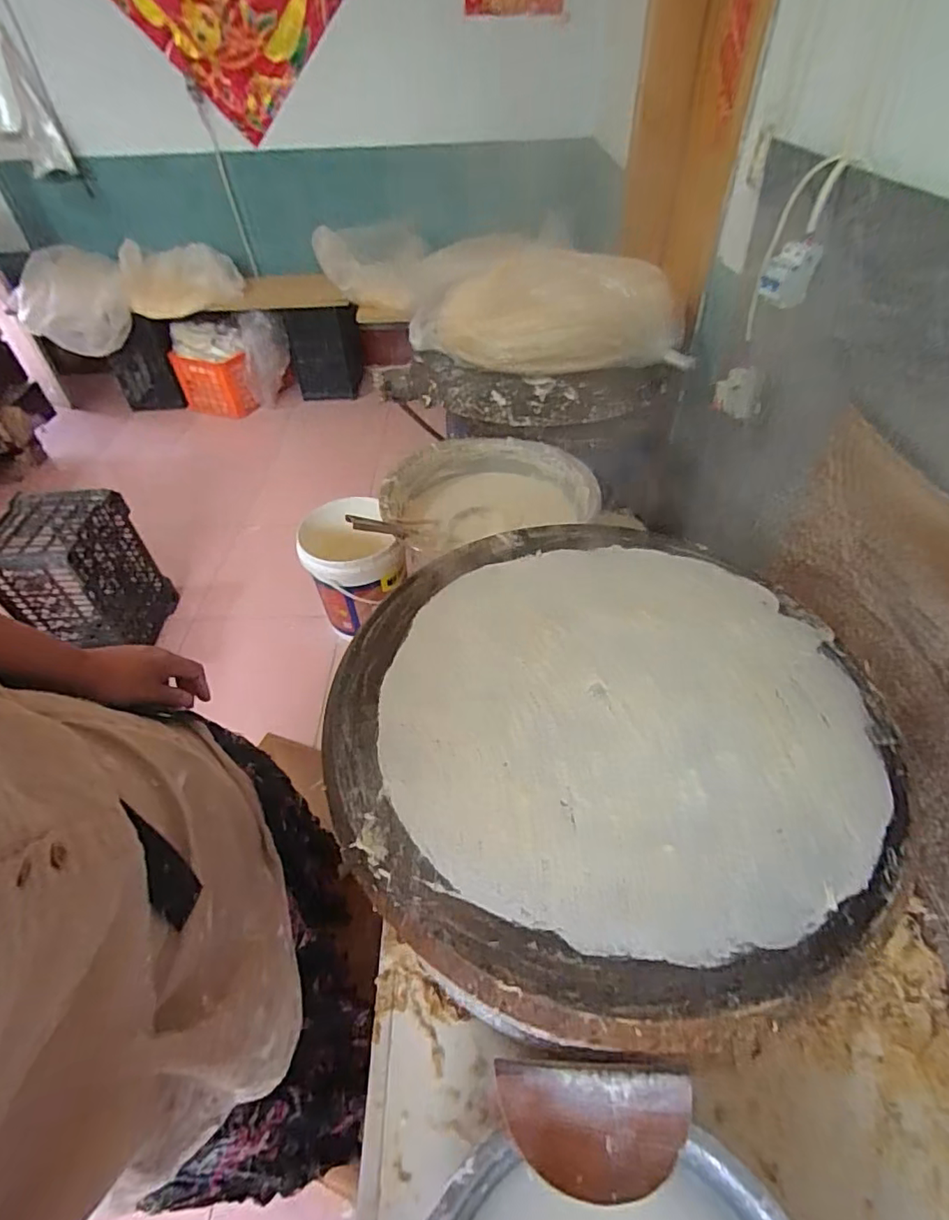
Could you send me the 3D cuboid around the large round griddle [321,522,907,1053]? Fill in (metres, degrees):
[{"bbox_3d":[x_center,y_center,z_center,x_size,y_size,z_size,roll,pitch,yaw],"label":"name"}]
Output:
[{"bbox_3d":[0.124,0.098,0.557,0.504,0.033,0.529,-2,46,2],"label":"large round griddle"}]

